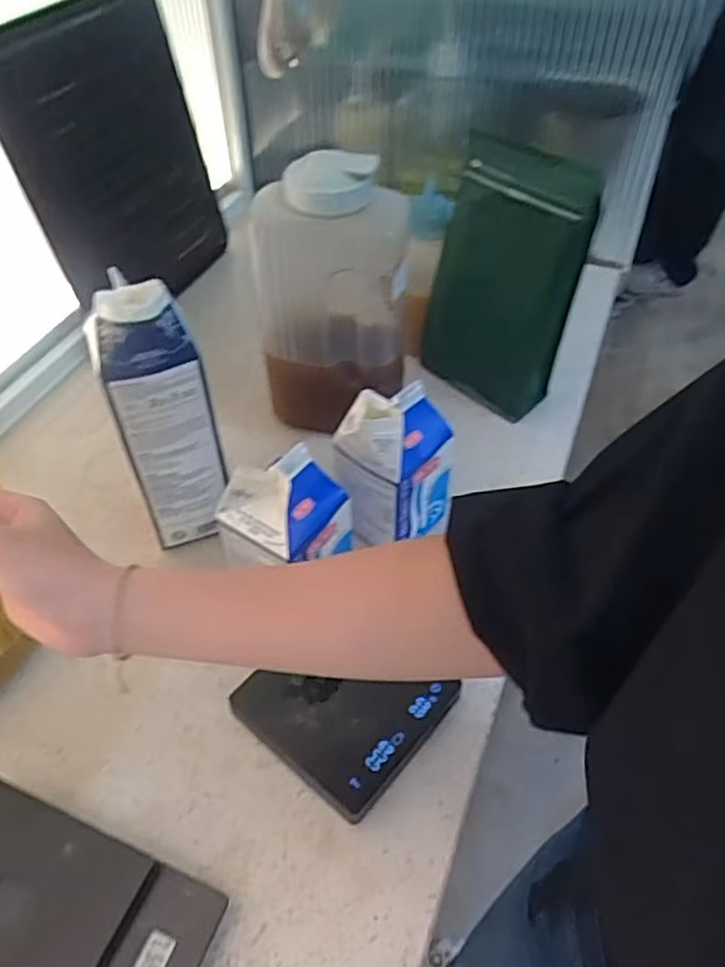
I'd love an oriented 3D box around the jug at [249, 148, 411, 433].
[{"bbox_3d":[-0.028,-0.162,0.628,0.131,0.252,0.087,0,48,0],"label":"jug"}]

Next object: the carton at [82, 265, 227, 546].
[{"bbox_3d":[-0.154,-0.054,0.538,0.074,0.226,0.069,-11,49,-12],"label":"carton"}]

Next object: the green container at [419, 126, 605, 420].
[{"bbox_3d":[0.133,-0.186,0.673,0.138,0.246,0.066,21,51,17],"label":"green container"}]

